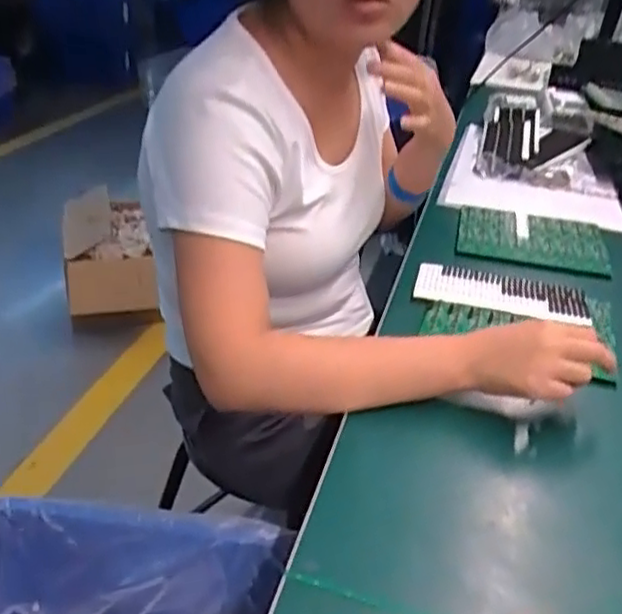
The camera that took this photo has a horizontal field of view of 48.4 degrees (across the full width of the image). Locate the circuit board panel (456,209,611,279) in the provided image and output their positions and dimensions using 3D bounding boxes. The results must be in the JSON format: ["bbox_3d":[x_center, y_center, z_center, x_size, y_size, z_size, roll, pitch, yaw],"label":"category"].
[{"bbox_3d":[0.312,-0.098,0.974,0.201,0.015,0.190,12,32,10],"label":"circuit board panel"}]

